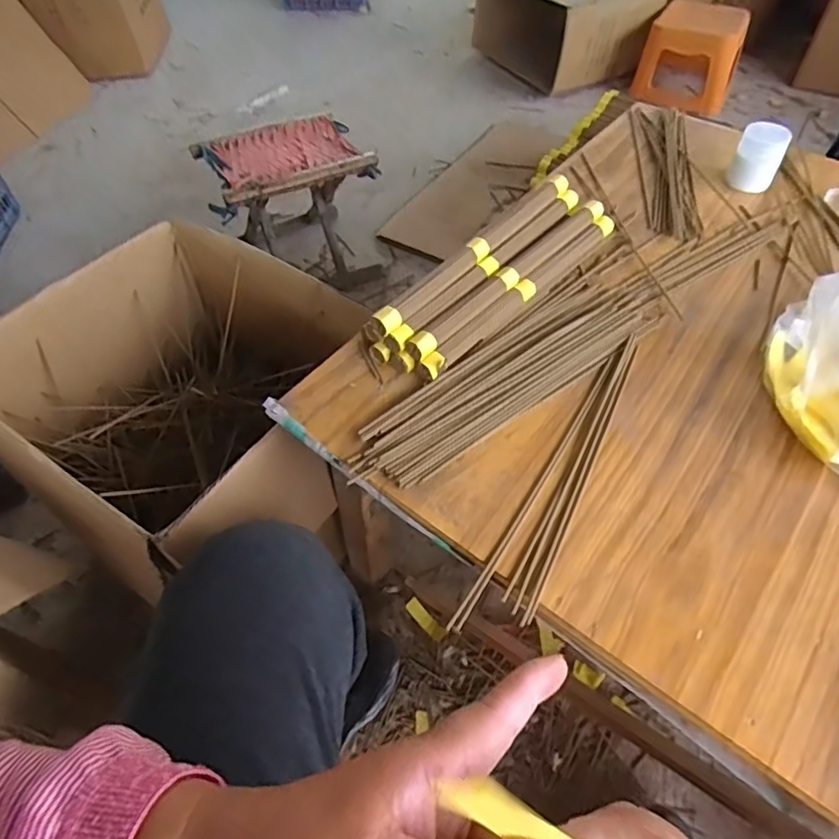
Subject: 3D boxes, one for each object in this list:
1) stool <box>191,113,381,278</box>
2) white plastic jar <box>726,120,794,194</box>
[{"bbox_3d":[-0.278,-0.476,1.286,0.333,0.260,0.256,-23,55,-14],"label":"stool"},{"bbox_3d":[0.438,-0.338,0.748,0.057,0.064,0.055,21,56,18],"label":"white plastic jar"}]

